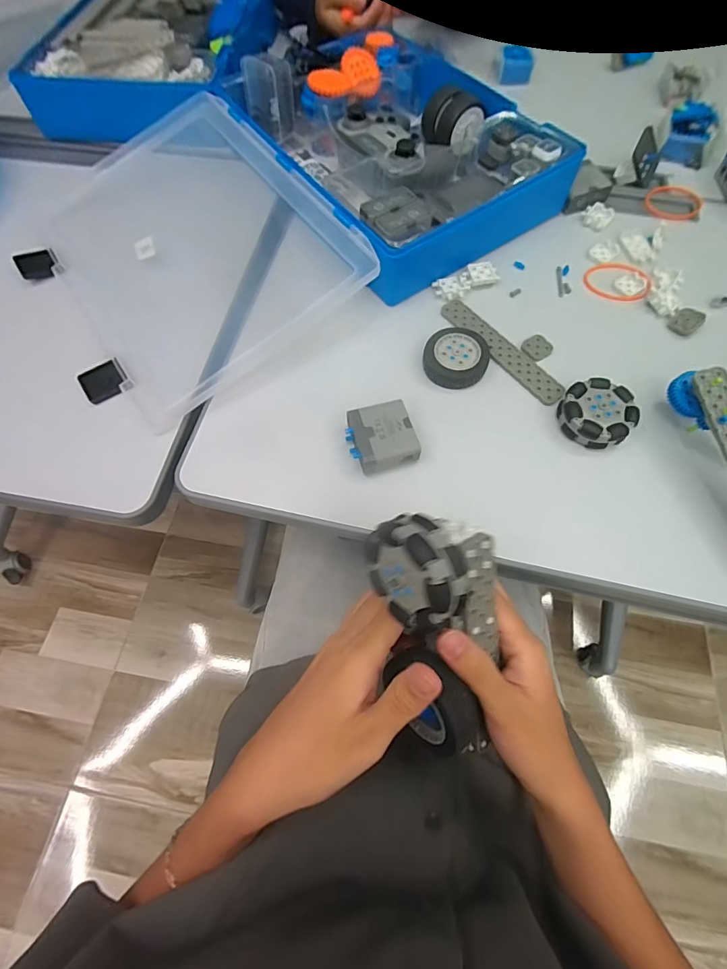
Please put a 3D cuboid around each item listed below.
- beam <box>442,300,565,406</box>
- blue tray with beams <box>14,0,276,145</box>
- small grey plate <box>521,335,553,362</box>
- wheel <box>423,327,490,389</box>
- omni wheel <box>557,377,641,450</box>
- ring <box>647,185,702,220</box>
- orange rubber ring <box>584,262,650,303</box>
[{"bbox_3d":[0.133,-0.132,0.422,0.026,0.004,0.149,-36,71,-13],"label":"beam"},{"bbox_3d":[-0.285,-0.638,0.616,0.276,0.052,0.380,4,65,3],"label":"blue tray with beams"},{"bbox_3d":[0.171,-0.134,0.423,0.026,0.004,0.026,-38,70,-15],"label":"small grey plate"},{"bbox_3d":[0.088,-0.120,0.411,0.059,0.015,0.061,0,65,1],"label":"wheel"},{"bbox_3d":[0.206,-0.063,0.381,0.059,0.022,0.057,0,65,1],"label":"omni wheel"},{"bbox_3d":[0.364,-0.334,0.507,0.058,0.008,0.051,16,73,13],"label":"ring"},{"bbox_3d":[0.275,-0.220,0.467,0.067,0.007,0.049,24,68,12],"label":"orange rubber ring"}]

